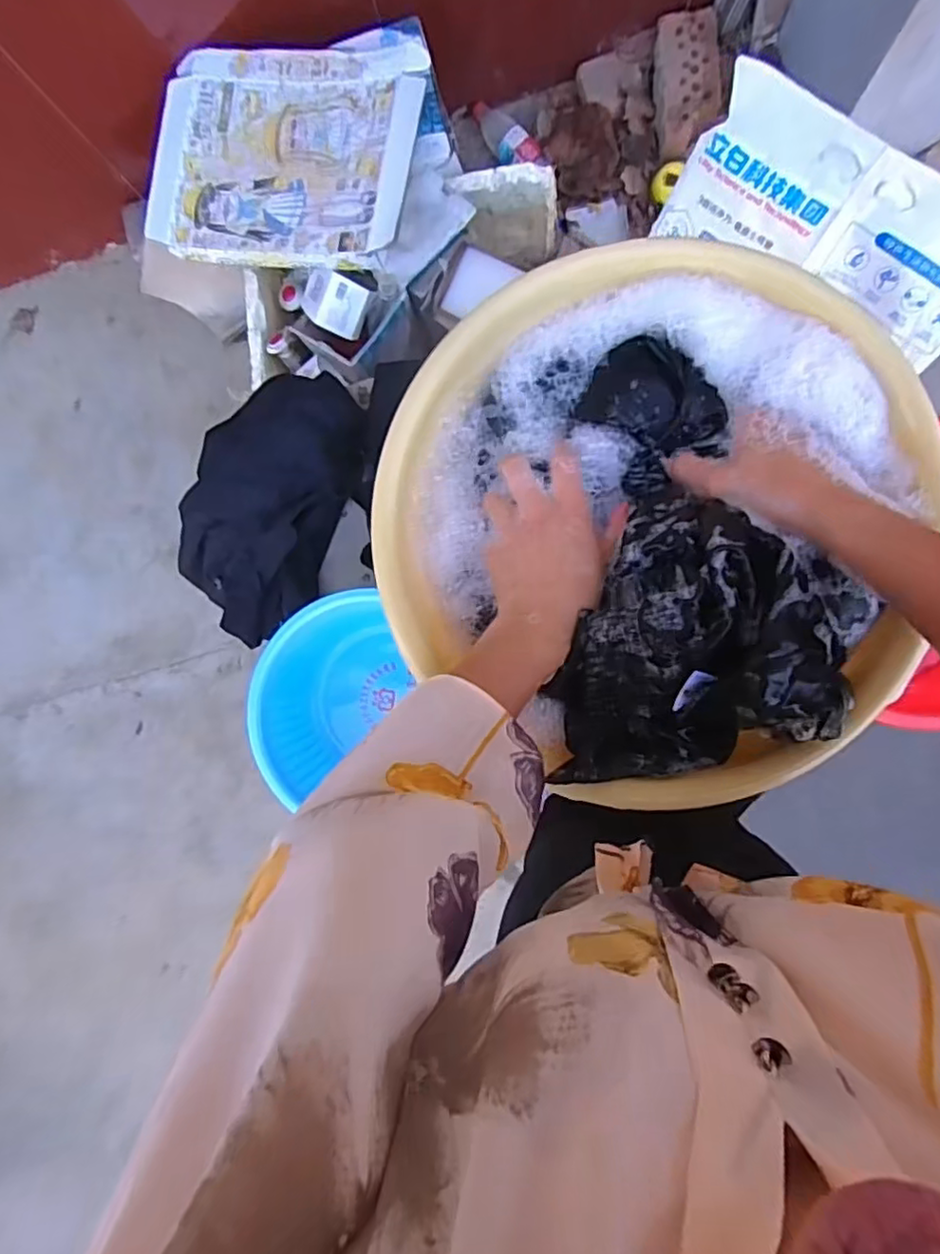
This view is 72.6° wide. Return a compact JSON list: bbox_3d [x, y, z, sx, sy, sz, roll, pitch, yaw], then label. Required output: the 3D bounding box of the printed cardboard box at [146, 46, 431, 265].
[{"bbox_3d":[-0.315,-0.798,1.074,0.464,0.036,0.372,10,88,12],"label":"printed cardboard box"}]

